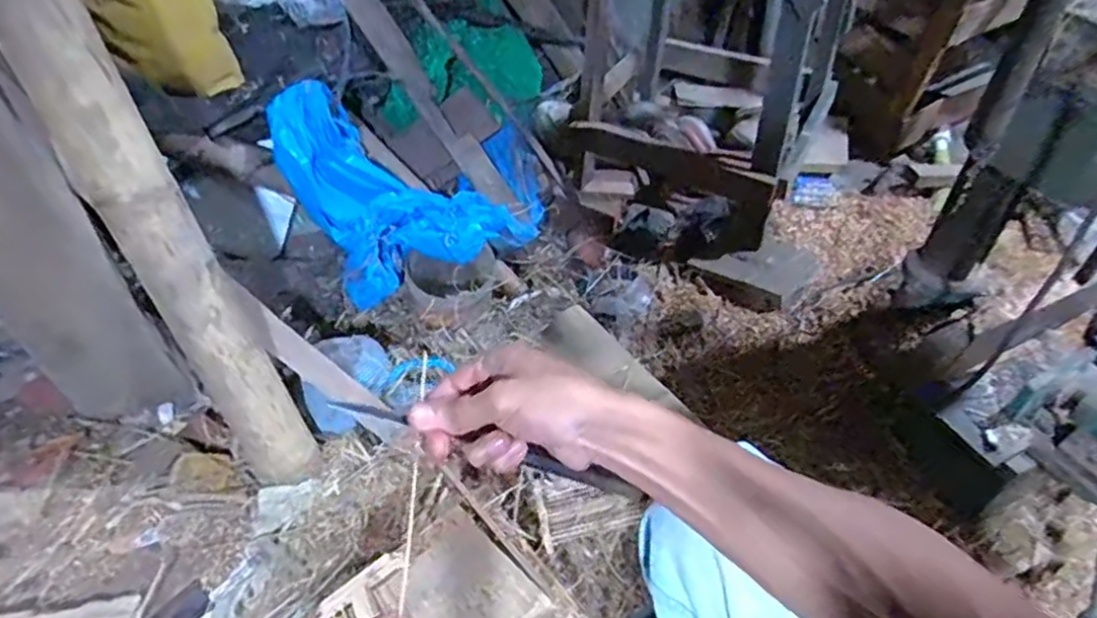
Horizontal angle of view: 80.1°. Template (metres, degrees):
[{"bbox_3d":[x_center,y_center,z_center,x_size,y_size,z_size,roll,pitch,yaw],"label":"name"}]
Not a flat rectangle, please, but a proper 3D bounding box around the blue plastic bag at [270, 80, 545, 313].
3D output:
[{"bbox_3d":[-0.200,-0.222,1.059,0.398,0.331,0.120,-26,6,-31],"label":"blue plastic bag"}]

